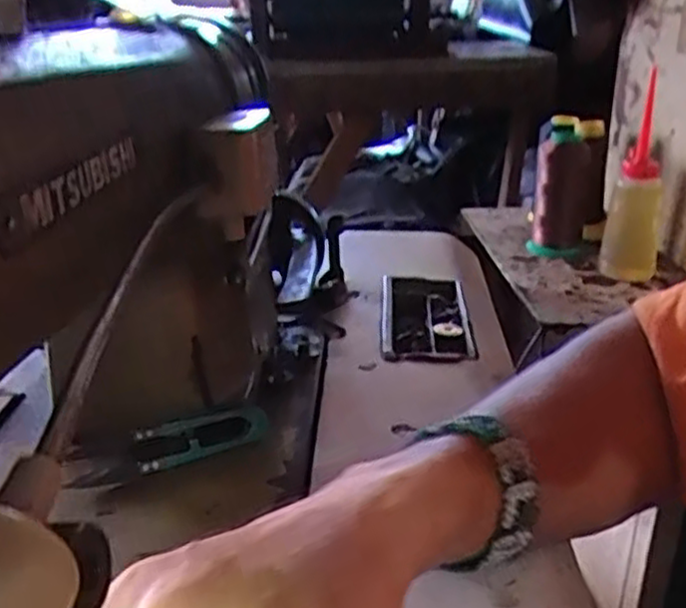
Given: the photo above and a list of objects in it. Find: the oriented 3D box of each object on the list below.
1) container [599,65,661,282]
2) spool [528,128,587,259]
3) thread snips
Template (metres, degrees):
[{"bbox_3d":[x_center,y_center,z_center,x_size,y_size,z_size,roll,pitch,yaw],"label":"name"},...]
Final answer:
[{"bbox_3d":[0.283,-0.116,0.717,0.052,0.182,0.047,9,25,20],"label":"container"},{"bbox_3d":[0.230,-0.116,0.796,0.051,0.122,0.055,7,24,15],"label":"spool"},{"bbox_3d":[-0.088,0.071,0.385,0.100,0.021,0.014,-9,25,-20],"label":"thread snips"}]

